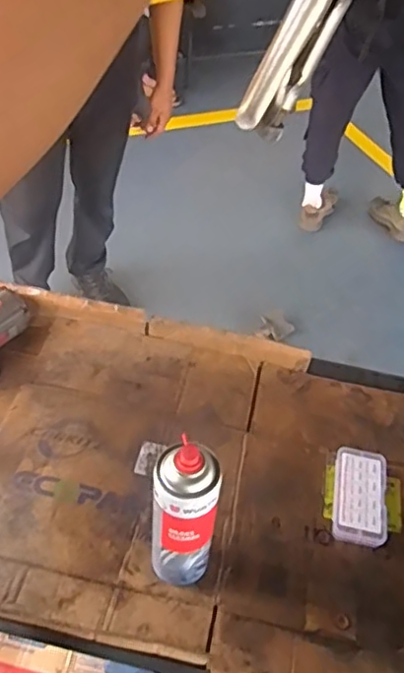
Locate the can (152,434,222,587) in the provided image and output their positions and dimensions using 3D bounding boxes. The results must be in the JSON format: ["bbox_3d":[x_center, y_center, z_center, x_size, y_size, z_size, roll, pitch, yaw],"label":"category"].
[{"bbox_3d":[-0.020,0.191,0.622,0.062,0.221,0.059,4,47,-4],"label":"can"}]

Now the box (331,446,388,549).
[{"bbox_3d":[0.205,0.205,0.775,0.076,0.027,0.130,12,48,6],"label":"box"}]

